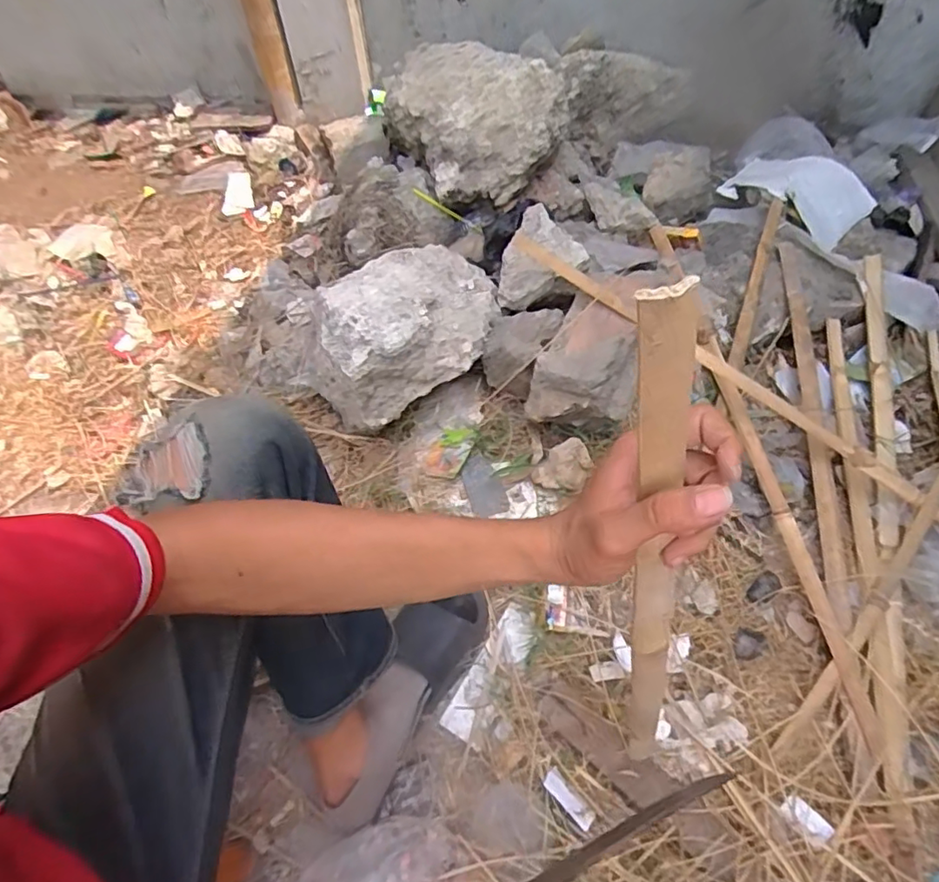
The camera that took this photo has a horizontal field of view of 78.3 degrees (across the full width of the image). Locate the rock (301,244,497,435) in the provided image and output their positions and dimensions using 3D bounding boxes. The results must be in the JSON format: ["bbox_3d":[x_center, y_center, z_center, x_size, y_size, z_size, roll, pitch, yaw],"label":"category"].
[{"bbox_3d":[-0.110,-0.206,0.989,0.355,0.161,0.275,-22,56,-12],"label":"rock"}]

